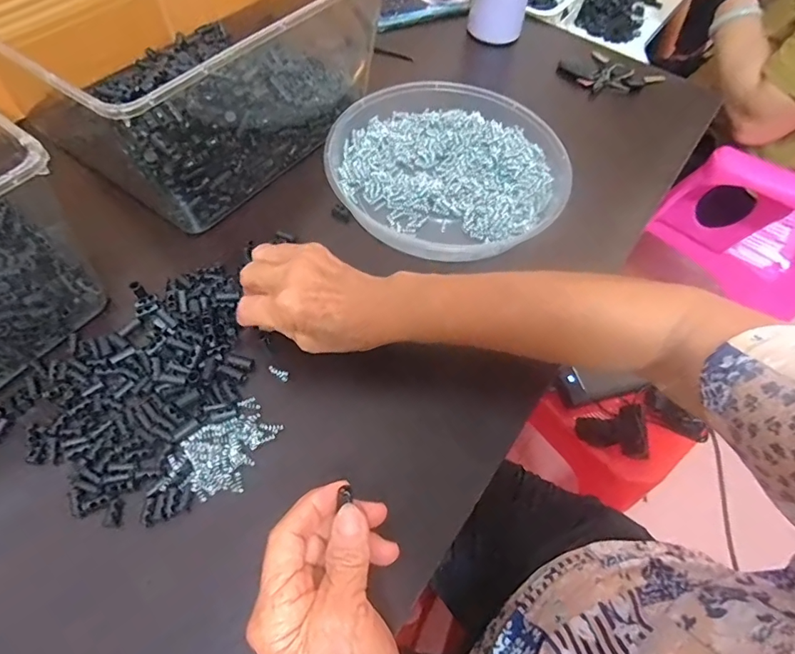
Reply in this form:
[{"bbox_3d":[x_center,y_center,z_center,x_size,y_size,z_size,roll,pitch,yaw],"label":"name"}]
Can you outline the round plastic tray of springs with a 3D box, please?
[{"bbox_3d":[0.050,-0.163,0.465,0.232,0.033,0.210,12,60,3],"label":"round plastic tray of springs"}]

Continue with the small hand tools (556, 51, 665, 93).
[{"bbox_3d":[0.274,-0.327,0.591,0.112,0.017,0.077,34,63,15],"label":"small hand tools"}]

